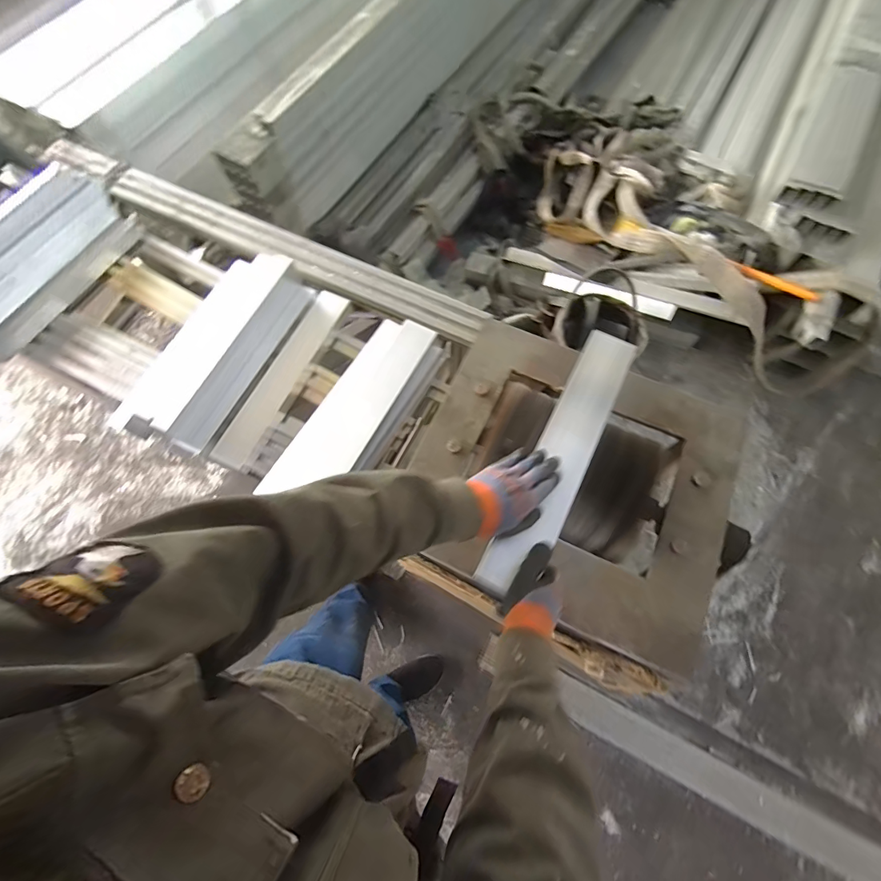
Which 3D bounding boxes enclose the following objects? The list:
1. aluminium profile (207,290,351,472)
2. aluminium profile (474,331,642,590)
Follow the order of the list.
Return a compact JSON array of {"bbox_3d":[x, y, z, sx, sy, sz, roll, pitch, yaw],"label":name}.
[{"bbox_3d":[-0.381,-0.161,1.022,0.088,0.039,0.499,25,72,8],"label":"aluminium profile"},{"bbox_3d":[0.201,0.006,0.660,0.082,0.028,0.502,28,65,9],"label":"aluminium profile"}]

